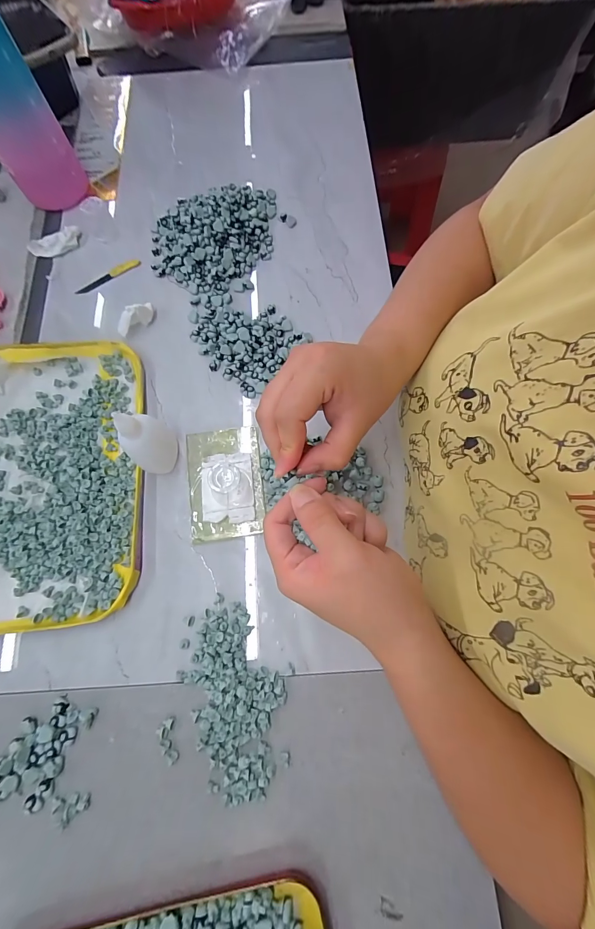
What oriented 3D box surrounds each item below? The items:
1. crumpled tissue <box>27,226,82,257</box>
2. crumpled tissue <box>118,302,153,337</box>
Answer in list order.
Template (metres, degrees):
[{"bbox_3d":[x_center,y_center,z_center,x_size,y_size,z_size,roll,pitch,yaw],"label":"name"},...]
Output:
[{"bbox_3d":[-0.292,-0.267,0.421,0.061,0.008,0.031,-15,73,-3],"label":"crumpled tissue"},{"bbox_3d":[-0.175,-0.158,0.379,0.014,0.024,0.045,43,78,13],"label":"crumpled tissue"}]

